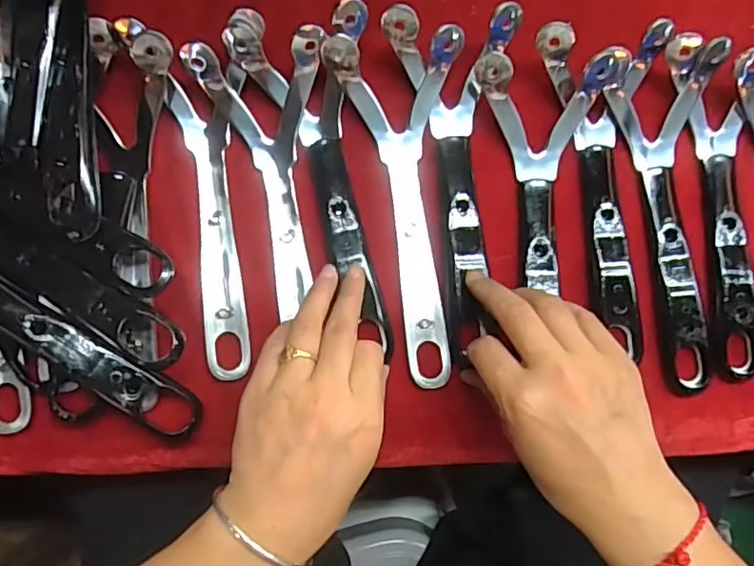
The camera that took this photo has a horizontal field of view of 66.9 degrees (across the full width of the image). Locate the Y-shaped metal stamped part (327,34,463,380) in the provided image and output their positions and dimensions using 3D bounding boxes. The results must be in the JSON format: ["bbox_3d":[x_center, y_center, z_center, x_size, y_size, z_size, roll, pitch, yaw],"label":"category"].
[{"bbox_3d":[0.024,-0.046,0.360,0.083,0.035,0.218,-7,85,-5],"label":"Y-shaped metal stamped part"}]

